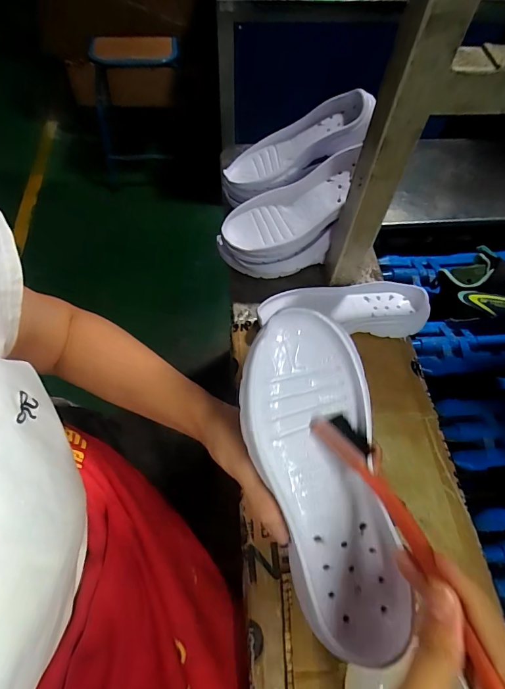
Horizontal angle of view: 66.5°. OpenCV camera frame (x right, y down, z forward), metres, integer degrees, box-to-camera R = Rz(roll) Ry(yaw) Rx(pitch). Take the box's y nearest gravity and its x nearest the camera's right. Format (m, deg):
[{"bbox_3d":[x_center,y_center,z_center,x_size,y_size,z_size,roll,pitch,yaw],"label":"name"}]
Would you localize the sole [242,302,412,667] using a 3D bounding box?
[{"bbox_3d":[0.049,0.093,0.261,0.083,0.028,0.227,-13,87,-10],"label":"sole"}]

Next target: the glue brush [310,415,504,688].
[{"bbox_3d":[0.080,0.102,0.212,0.028,0.011,0.165,-13,39,-10],"label":"glue brush"}]

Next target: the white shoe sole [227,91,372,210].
[{"bbox_3d":[0.063,-0.295,0.593,0.252,0.057,0.090,-17,55,29],"label":"white shoe sole"}]

